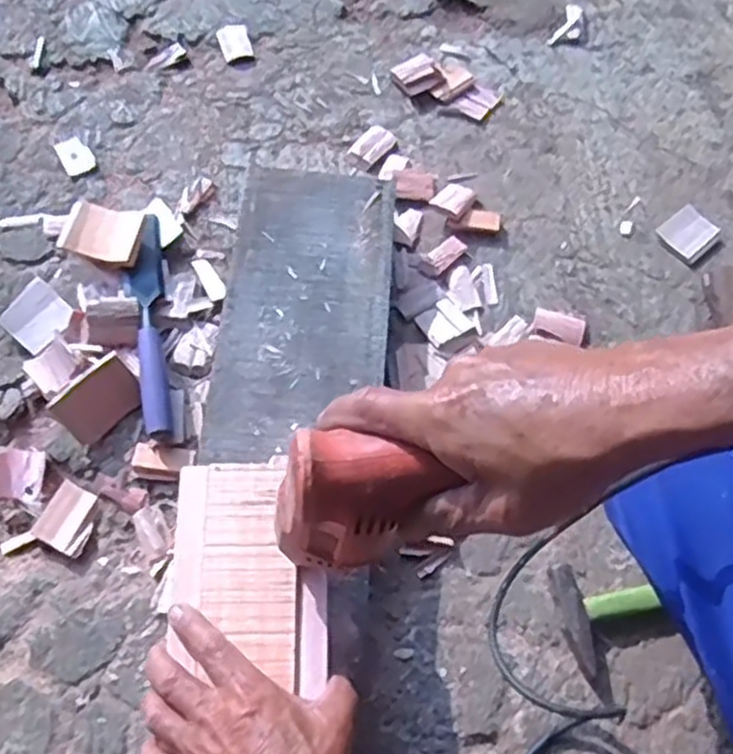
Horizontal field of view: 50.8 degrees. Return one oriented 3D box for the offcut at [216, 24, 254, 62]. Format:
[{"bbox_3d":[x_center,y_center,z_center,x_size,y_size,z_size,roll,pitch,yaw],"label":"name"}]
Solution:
[{"bbox_3d":[-0.154,-0.393,0.904,0.034,0.006,0.048,-18,69,-9],"label":"offcut"}]

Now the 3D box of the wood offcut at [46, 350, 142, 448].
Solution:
[{"bbox_3d":[-0.242,0.022,0.704,0.075,0.006,0.057,-43,117,-13],"label":"wood offcut"}]

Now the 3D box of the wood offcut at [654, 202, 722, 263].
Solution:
[{"bbox_3d":[0.345,-0.155,0.821,0.058,0.013,0.049,-38,74,-16],"label":"wood offcut"}]

